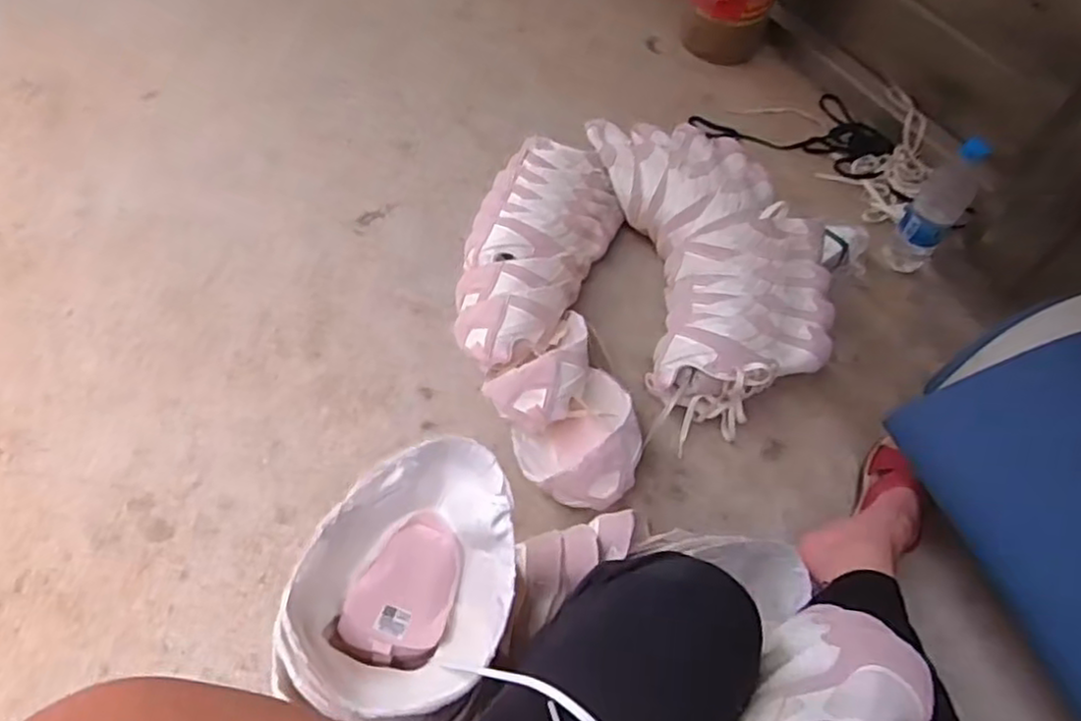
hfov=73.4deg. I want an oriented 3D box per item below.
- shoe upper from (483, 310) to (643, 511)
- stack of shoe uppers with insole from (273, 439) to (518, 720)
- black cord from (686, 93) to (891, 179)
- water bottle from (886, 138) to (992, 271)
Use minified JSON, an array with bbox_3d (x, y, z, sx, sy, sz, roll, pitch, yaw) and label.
[{"bbox_3d":[0.033,0.061,0.886,0.149,0.115,0.242,-24,63,-15],"label":"shoe upper"},{"bbox_3d":[-0.105,0.176,0.582,0.156,0.125,0.247,26,88,-5],"label":"stack of shoe uppers with insole"},{"bbox_3d":[0.450,-0.390,1.280,0.303,0.030,0.205,-13,59,-12],"label":"black cord"},{"bbox_3d":[0.577,-0.219,1.061,0.068,0.225,0.074,34,60,17],"label":"water bottle"}]

